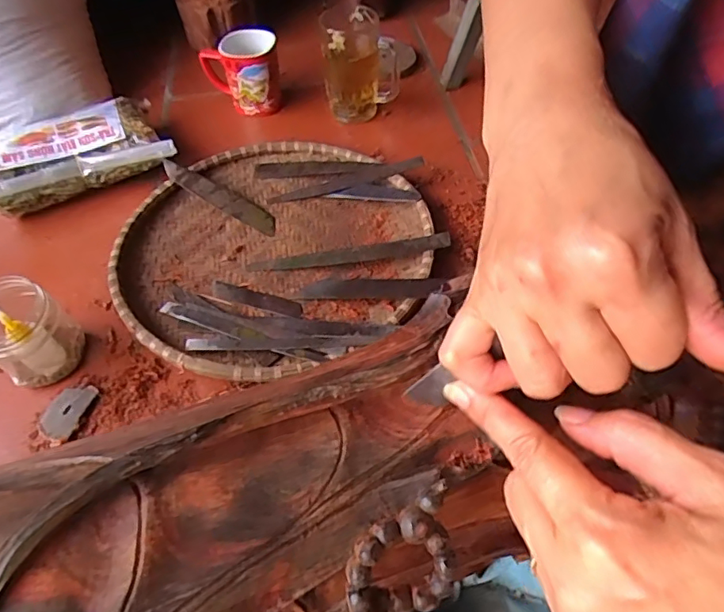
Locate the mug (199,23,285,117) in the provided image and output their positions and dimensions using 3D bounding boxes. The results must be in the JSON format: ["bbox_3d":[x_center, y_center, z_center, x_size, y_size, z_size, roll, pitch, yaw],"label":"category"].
[{"bbox_3d":[-0.169,-0.329,0.754,0.108,0.094,0.079,-3,54,2],"label":"mug"}]

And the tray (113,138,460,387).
[{"bbox_3d":[-0.093,-0.069,0.593,0.330,0.031,0.337,-22,54,-13],"label":"tray"}]

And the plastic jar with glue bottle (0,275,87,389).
[{"bbox_3d":[-0.312,0.023,0.493,0.067,0.096,0.070,-2,52,3],"label":"plastic jar with glue bottle"}]

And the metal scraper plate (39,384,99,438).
[{"bbox_3d":[-0.271,0.095,0.492,0.038,0.005,0.053,10,54,12],"label":"metal scraper plate"}]

